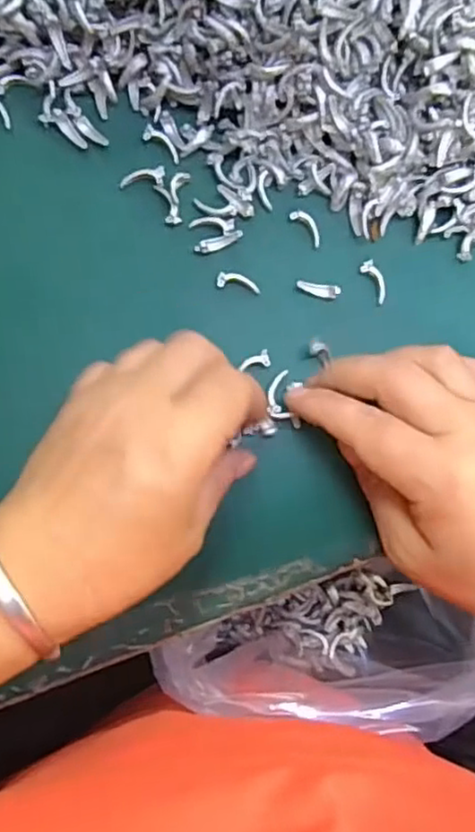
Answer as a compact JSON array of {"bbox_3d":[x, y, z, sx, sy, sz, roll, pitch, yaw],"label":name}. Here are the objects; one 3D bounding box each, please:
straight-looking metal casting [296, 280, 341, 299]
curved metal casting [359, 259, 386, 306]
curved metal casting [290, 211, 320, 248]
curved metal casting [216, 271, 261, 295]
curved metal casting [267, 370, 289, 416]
[{"bbox_3d":[0.038,-0.059,0.299,0.021,0.004,0.006,7,85,-6],"label":"straight-looking metal casting"},{"bbox_3d":[0.066,-0.063,0.303,0.008,0.004,0.021,-28,89,-8],"label":"curved metal casting"},{"bbox_3d":[0.034,-0.090,0.302,0.008,0.004,0.020,-42,91,-8],"label":"curved metal casting"},{"bbox_3d":[0.001,-0.061,0.296,0.020,0.004,0.008,10,85,-6],"label":"curved metal casting"},{"bbox_3d":[0.018,-0.011,0.290,0.007,0.004,0.021,11,85,-6],"label":"curved metal casting"}]

